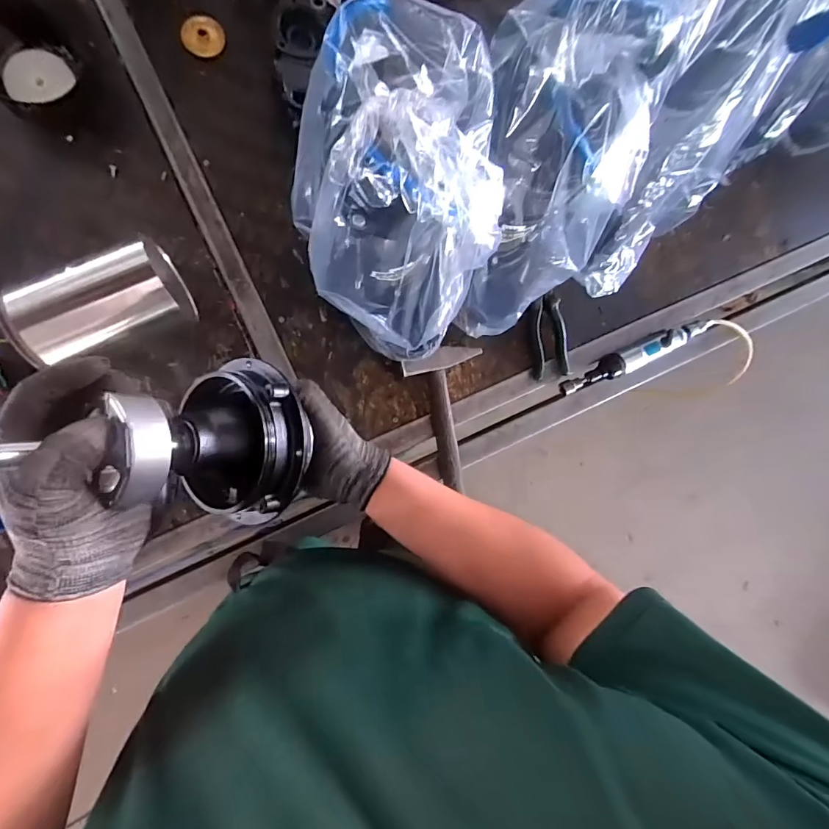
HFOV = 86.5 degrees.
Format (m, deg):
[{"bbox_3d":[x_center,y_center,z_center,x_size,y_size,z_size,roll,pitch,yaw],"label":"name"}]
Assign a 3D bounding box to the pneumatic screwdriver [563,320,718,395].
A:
[{"bbox_3d":[0.379,-0.103,0.738,0.305,0.033,0.039,-25,94,-8],"label":"pneumatic screwdriver"}]

